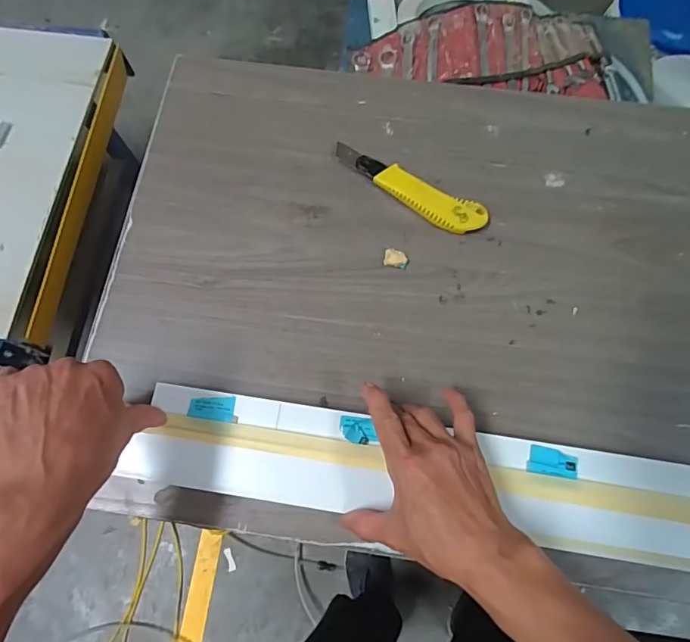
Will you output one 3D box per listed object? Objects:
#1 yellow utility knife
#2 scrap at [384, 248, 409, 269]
[{"bbox_3d":[0.064,-0.137,0.494,0.172,0.019,0.036,30,78,10],"label":"yellow utility knife"},{"bbox_3d":[0.051,-0.062,0.476,0.023,0.007,0.016,11,75,5],"label":"scrap"}]

